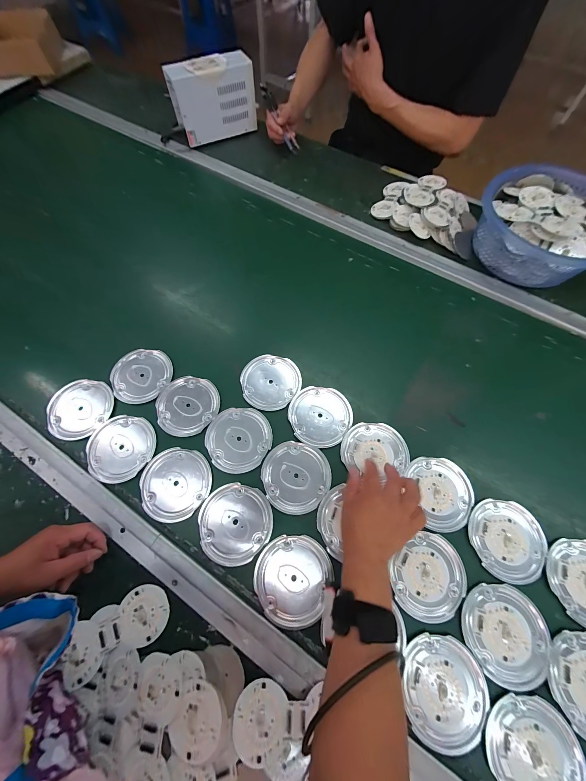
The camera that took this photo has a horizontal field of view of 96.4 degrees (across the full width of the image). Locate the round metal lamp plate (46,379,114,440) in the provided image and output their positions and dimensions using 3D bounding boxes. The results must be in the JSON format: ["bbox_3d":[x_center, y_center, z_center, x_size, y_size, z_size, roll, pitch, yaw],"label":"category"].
[{"bbox_3d":[-0.366,0.031,0.450,0.089,0.019,0.103,16,69,5],"label":"round metal lamp plate"}]

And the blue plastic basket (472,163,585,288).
[{"bbox_3d":[0.510,-0.334,0.541,0.258,0.111,0.236,30,71,10],"label":"blue plastic basket"}]

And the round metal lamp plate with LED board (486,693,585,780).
[{"bbox_3d":[0.273,0.417,0.292,0.095,0.015,0.103,0,69,-1],"label":"round metal lamp plate with LED board"}]

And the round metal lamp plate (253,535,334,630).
[{"bbox_3d":[-0.002,0.259,0.362,0.099,0.009,0.103,0,69,-1],"label":"round metal lamp plate"}]

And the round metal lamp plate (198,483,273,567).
[{"bbox_3d":[-0.086,0.196,0.386,0.104,0.004,0.104,0,69,-1],"label":"round metal lamp plate"}]

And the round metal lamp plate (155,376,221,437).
[{"bbox_3d":[-0.182,0.025,0.453,0.104,0.005,0.103,0,69,-1],"label":"round metal lamp plate"}]

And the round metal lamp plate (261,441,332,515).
[{"bbox_3d":[0.005,0.135,0.411,0.104,0.004,0.102,0,69,-1],"label":"round metal lamp plate"}]

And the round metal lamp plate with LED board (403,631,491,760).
[{"bbox_3d":[0.186,0.366,0.317,0.094,0.014,0.103,0,69,-1],"label":"round metal lamp plate with LED board"}]

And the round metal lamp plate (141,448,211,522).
[{"bbox_3d":[-0.182,0.144,0.405,0.103,0.004,0.103,0,69,-1],"label":"round metal lamp plate"}]

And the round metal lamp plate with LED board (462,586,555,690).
[{"bbox_3d":[0.276,0.314,0.337,0.100,0.008,0.102,0,69,-1],"label":"round metal lamp plate with LED board"}]

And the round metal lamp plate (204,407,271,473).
[{"bbox_3d":[-0.090,0.078,0.433,0.103,0.004,0.104,0,69,-1],"label":"round metal lamp plate"}]

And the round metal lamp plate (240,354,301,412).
[{"bbox_3d":[-0.040,-0.016,0.470,0.100,0.009,0.104,0,69,-1],"label":"round metal lamp plate"}]

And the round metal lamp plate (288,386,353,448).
[{"bbox_3d":[0.047,0.042,0.450,0.103,0.005,0.107,0,69,-1],"label":"round metal lamp plate"}]

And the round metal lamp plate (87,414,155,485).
[{"bbox_3d":[-0.281,0.093,0.427,0.102,0.009,0.102,0,69,-1],"label":"round metal lamp plate"}]

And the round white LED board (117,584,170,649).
[{"bbox_3d":[-0.193,0.291,0.339,0.059,0.007,0.061,-12,69,-6],"label":"round white LED board"}]

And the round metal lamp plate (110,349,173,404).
[{"bbox_3d":[-0.274,-0.027,0.473,0.096,0.017,0.102,0,69,-1],"label":"round metal lamp plate"}]

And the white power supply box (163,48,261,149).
[{"bbox_3d":[-0.205,-0.754,0.693,0.214,0.150,0.059,-16,71,-9],"label":"white power supply box"}]

